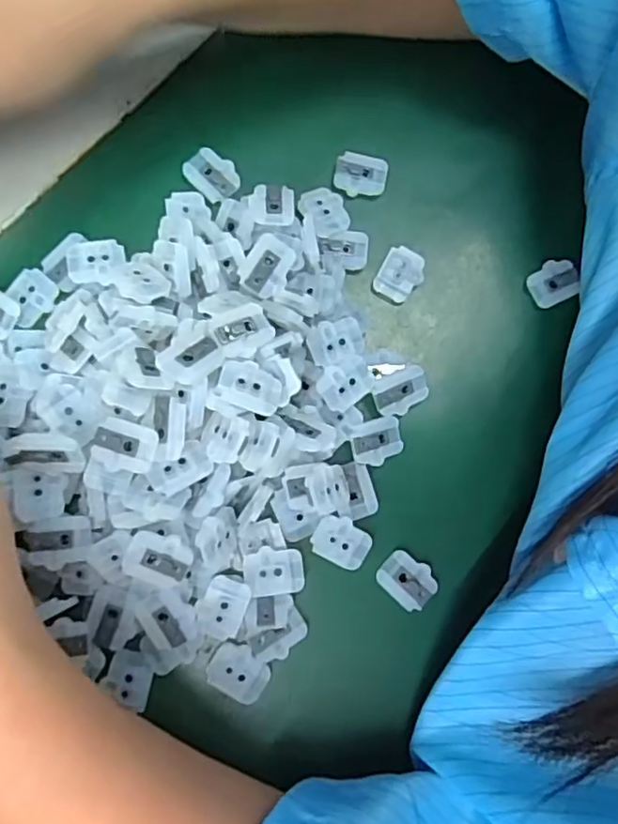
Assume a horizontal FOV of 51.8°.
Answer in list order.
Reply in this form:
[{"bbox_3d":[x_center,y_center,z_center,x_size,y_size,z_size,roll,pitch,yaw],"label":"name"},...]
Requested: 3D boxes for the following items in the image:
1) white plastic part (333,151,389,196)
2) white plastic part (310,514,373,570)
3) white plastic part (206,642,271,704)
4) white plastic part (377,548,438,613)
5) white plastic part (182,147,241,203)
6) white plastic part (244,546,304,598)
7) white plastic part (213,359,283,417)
[{"bbox_3d":[0.022,-0.099,0.265,0.021,0.004,0.016,9,81,-3],"label":"white plastic part"},{"bbox_3d":[0.013,0.049,0.242,0.021,0.005,0.017,25,80,-1],"label":"white plastic part"},{"bbox_3d":[-0.025,0.095,0.232,0.021,0.004,0.017,30,80,0],"label":"white plastic part"},{"bbox_3d":[0.038,0.064,0.242,0.022,0.004,0.017,44,81,3],"label":"white plastic part"},{"bbox_3d":[-0.039,-0.097,0.260,0.021,0.006,0.016,43,81,2],"label":"white plastic part"},{"bbox_3d":[-0.013,0.058,0.234,0.021,0.006,0.017,-7,82,-6],"label":"white plastic part"},{"bbox_3d":[-0.020,-0.008,0.216,0.020,0.009,0.016,20,81,-1],"label":"white plastic part"}]

